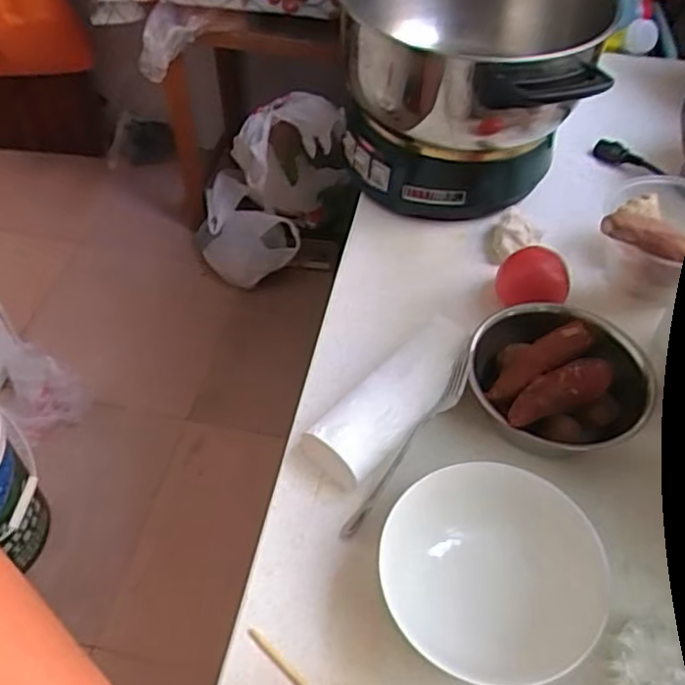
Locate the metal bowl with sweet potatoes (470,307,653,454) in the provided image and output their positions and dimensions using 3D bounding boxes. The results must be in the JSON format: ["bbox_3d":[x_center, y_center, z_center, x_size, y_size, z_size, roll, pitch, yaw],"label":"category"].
[{"bbox_3d":[0.183,0.037,0.579,0.153,0.071,0.143,35,58,25],"label":"metal bowl with sweet potatoes"}]

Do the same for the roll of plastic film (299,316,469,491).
[{"bbox_3d":[0.049,0.049,0.583,0.065,0.049,0.179,35,58,25],"label":"roll of plastic film"}]

